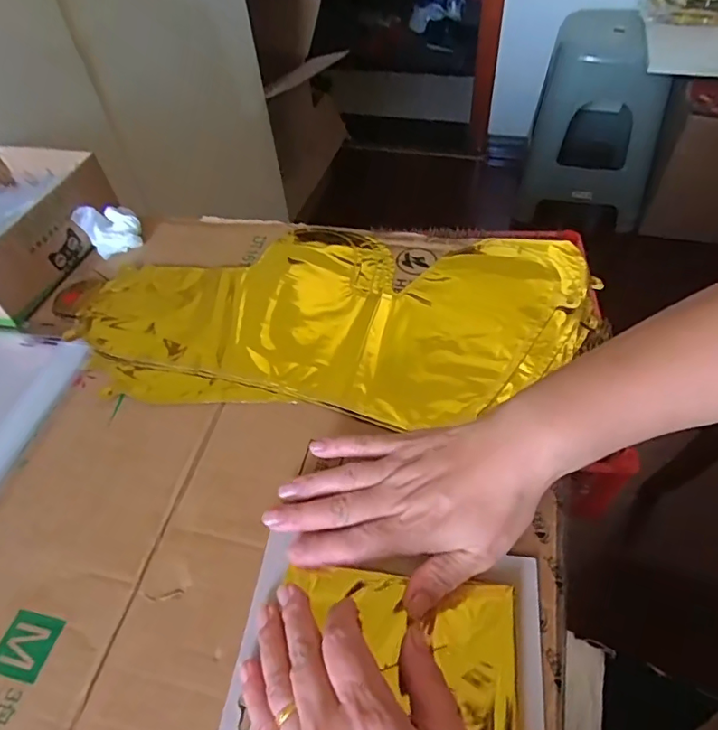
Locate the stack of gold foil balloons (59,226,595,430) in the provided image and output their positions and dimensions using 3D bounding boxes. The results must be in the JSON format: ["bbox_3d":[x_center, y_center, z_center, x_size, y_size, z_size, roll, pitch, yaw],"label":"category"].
[{"bbox_3d":[-0.025,-0.047,0.455,0.422,0.021,0.210,5,52,9],"label":"stack of gold foil balloons"}]

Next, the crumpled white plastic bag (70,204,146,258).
[{"bbox_3d":[-0.245,-0.139,0.525,0.037,0.039,0.051,34,62,28],"label":"crumpled white plastic bag"}]

